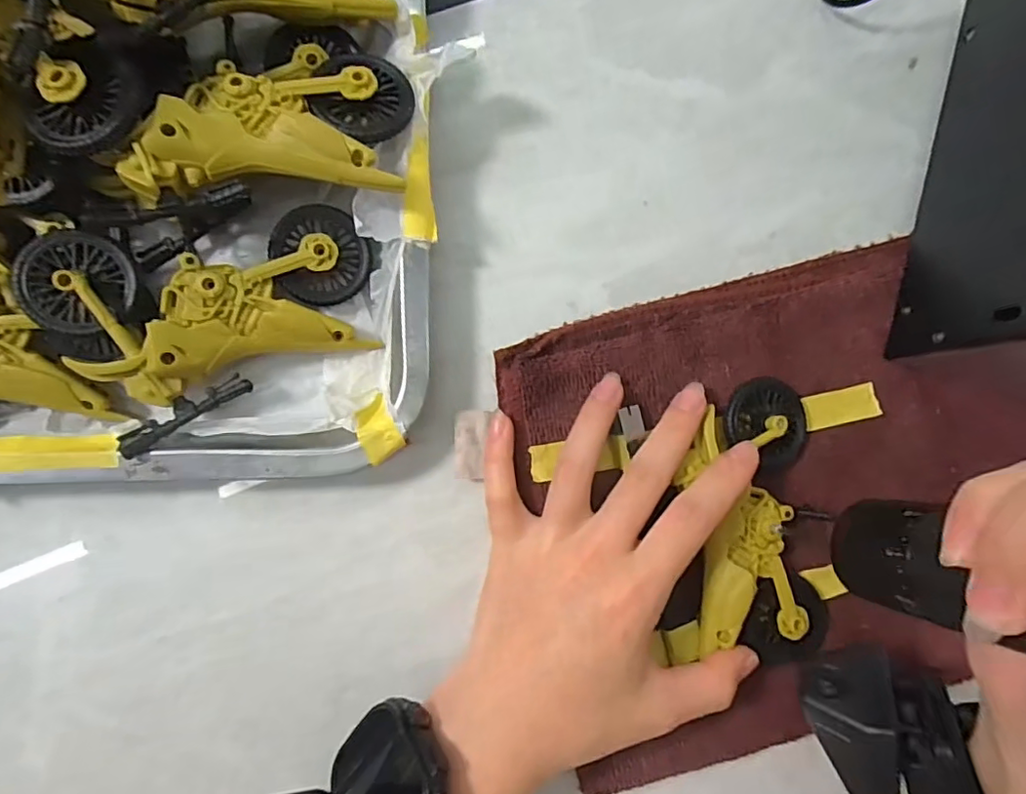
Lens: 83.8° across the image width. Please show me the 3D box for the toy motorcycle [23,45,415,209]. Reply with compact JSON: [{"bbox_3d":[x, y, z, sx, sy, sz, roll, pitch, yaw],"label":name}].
[{"bbox_3d":[-0.094,-0.093,0.201,0.118,0.025,0.048,-10,90,-19],"label":"toy motorcycle"}]

